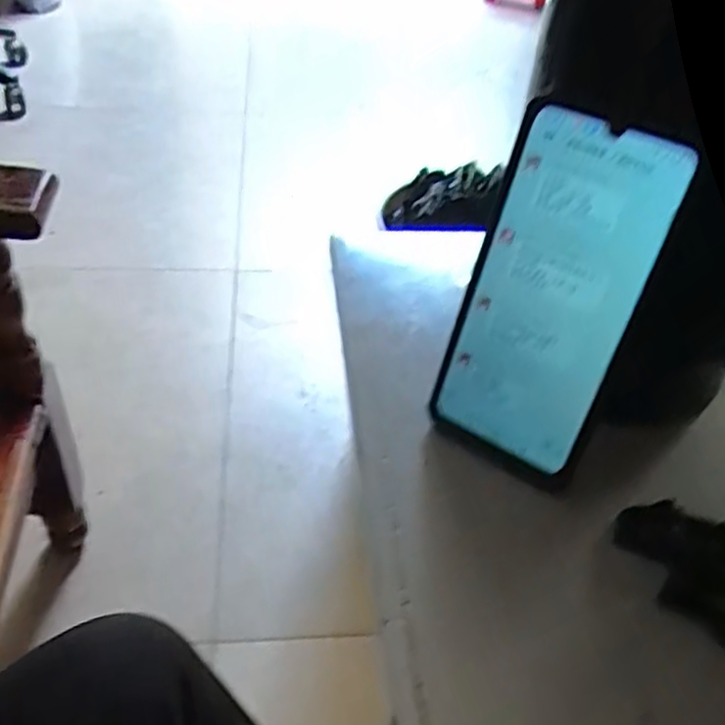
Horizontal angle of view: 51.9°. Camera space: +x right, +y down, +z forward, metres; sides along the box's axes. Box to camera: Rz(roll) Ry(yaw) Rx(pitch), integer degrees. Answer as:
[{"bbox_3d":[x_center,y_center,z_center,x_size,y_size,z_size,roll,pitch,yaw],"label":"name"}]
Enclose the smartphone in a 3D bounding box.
[{"bbox_3d":[0.083,-0.024,0.338,0.073,0.166,0.008,29,29,24],"label":"smartphone"}]

